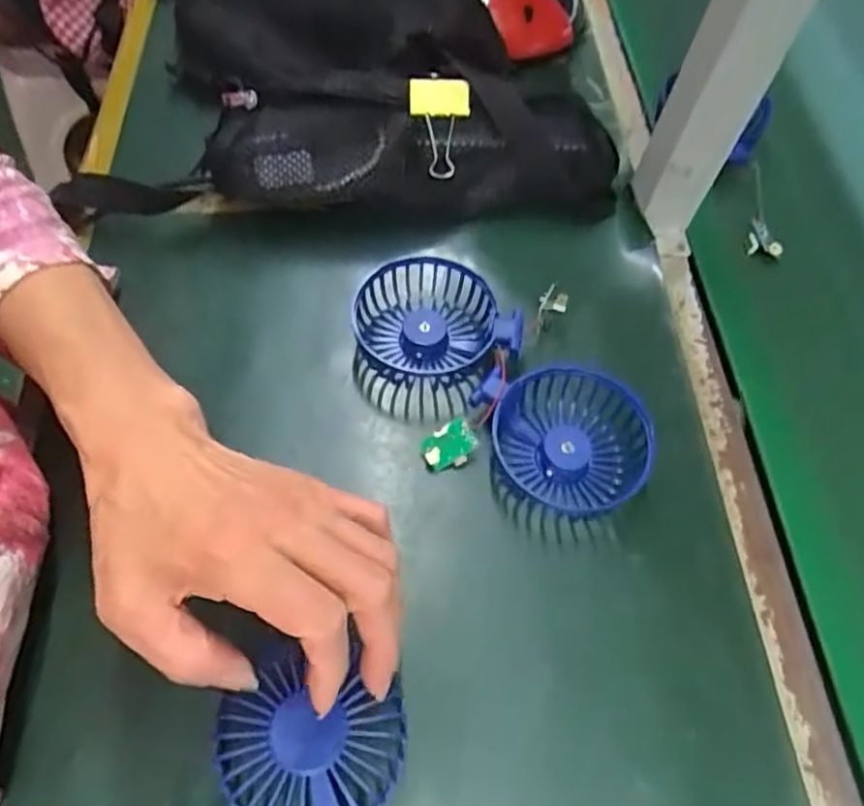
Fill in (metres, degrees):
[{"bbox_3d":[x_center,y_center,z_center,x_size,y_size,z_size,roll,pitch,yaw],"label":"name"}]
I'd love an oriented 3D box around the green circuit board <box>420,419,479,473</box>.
[{"bbox_3d":[0.010,0.026,0.389,0.032,0.009,0.025,-29,98,8],"label":"green circuit board"}]

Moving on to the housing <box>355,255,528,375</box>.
[{"bbox_3d":[-0.001,-0.047,0.428,0.086,0.037,0.090,2,60,-3],"label":"housing"}]

